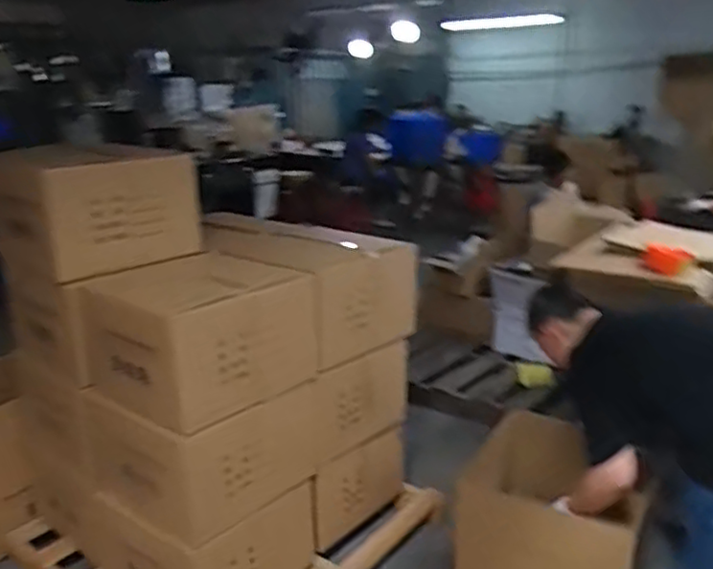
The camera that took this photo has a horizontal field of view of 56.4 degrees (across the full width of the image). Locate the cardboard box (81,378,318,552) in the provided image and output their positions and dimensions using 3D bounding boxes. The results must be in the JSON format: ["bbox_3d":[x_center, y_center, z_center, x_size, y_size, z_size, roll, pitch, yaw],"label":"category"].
[{"bbox_3d":[-0.394,0.384,1.726,0.429,0.273,0.456,12,22,37],"label":"cardboard box"}]

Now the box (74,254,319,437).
[{"bbox_3d":[-0.379,0.107,1.620,0.398,0.291,0.425,12,22,37],"label":"box"}]

